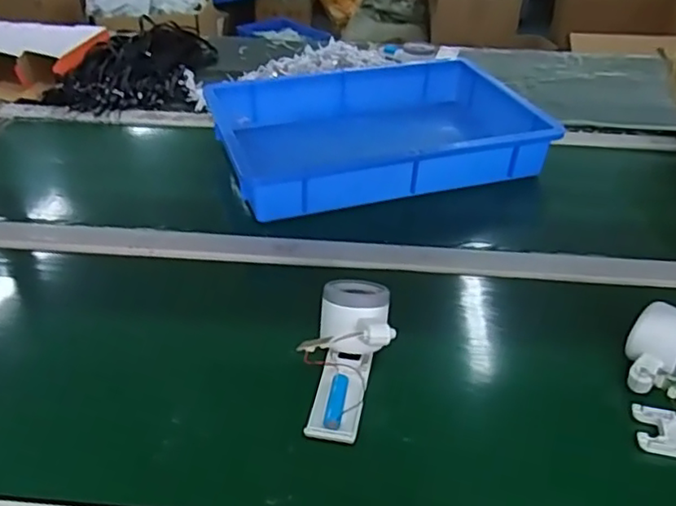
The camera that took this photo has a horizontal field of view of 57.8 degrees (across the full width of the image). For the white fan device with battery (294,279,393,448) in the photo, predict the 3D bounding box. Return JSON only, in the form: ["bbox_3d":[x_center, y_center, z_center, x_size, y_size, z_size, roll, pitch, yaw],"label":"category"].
[{"bbox_3d":[0.009,0.088,0.517,0.069,0.052,0.144,7,42,10],"label":"white fan device with battery"}]

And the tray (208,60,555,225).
[{"bbox_3d":[0.052,-0.174,0.879,0.428,0.077,0.285,-11,37,-16],"label":"tray"}]

